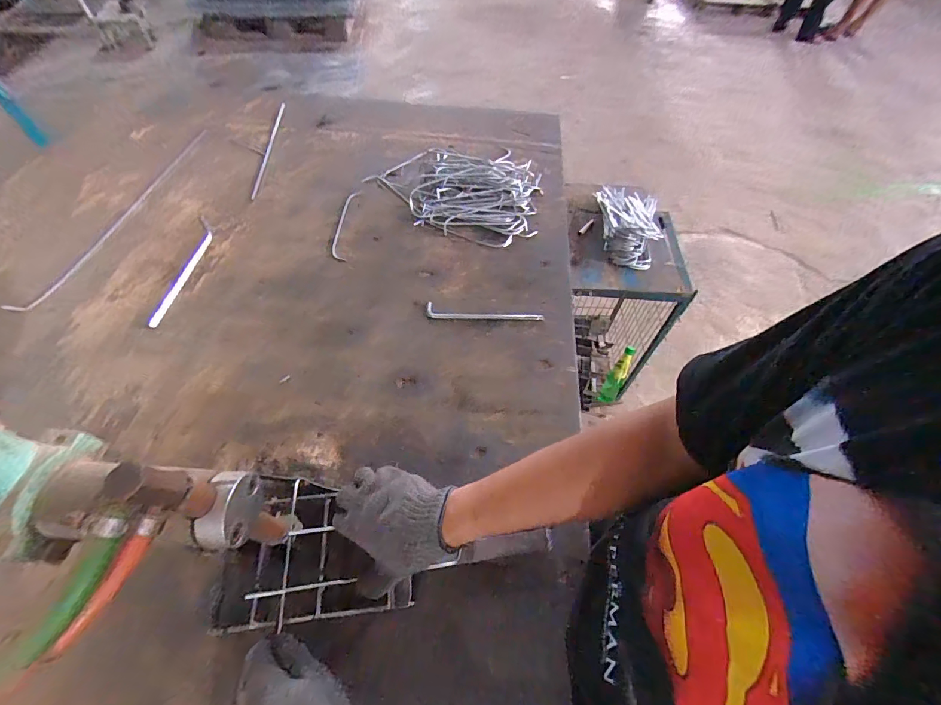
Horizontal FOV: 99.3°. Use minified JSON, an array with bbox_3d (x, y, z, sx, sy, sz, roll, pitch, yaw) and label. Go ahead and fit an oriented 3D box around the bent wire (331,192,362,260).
[{"bbox_3d":[-0.259,-0.276,0.831,0.031,0.018,0.216,1,57,-2],"label":"bent wire"}]

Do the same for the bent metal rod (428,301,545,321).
[{"bbox_3d":[0.026,-0.065,0.712,0.205,0.011,0.028,6,57,1],"label":"bent metal rod"}]

